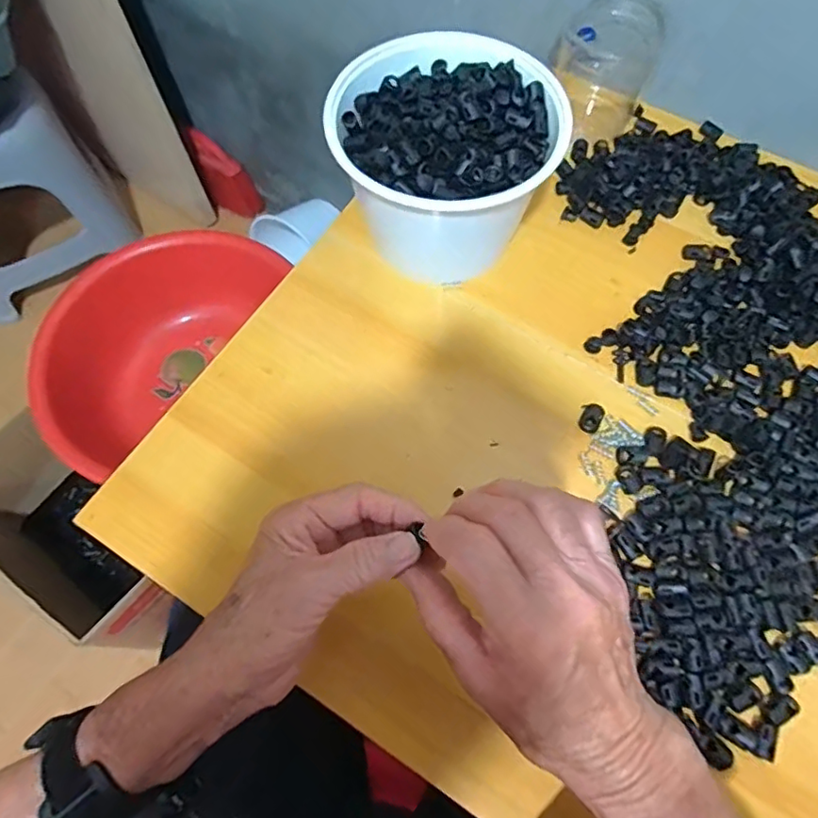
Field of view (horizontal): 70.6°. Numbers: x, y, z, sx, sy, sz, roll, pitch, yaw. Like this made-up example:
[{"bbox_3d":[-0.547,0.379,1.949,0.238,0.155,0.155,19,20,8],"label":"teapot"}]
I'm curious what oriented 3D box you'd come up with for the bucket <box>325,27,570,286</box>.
[{"bbox_3d":[0.026,-0.178,0.443,0.162,0.106,0.190,-5,68,-3],"label":"bucket"}]

